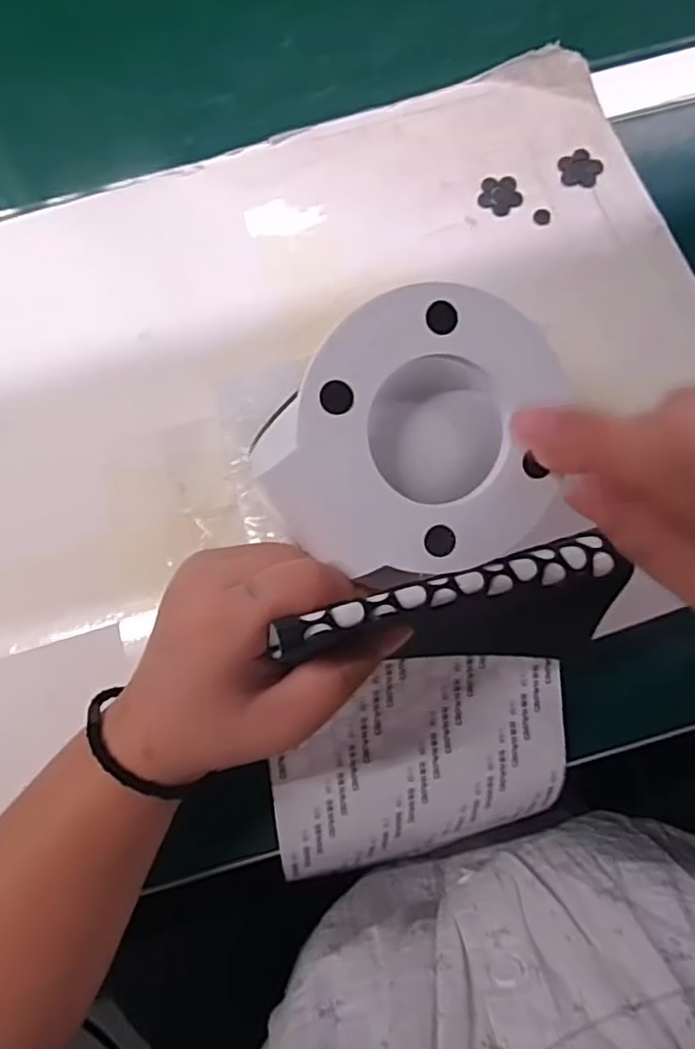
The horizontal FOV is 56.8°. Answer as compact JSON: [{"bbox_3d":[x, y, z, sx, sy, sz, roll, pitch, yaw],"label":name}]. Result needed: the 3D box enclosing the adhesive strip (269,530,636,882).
[{"bbox_3d":[0.035,0.082,0.255,0.144,0.146,0.104,-13,74,-4],"label":"adhesive strip"}]

